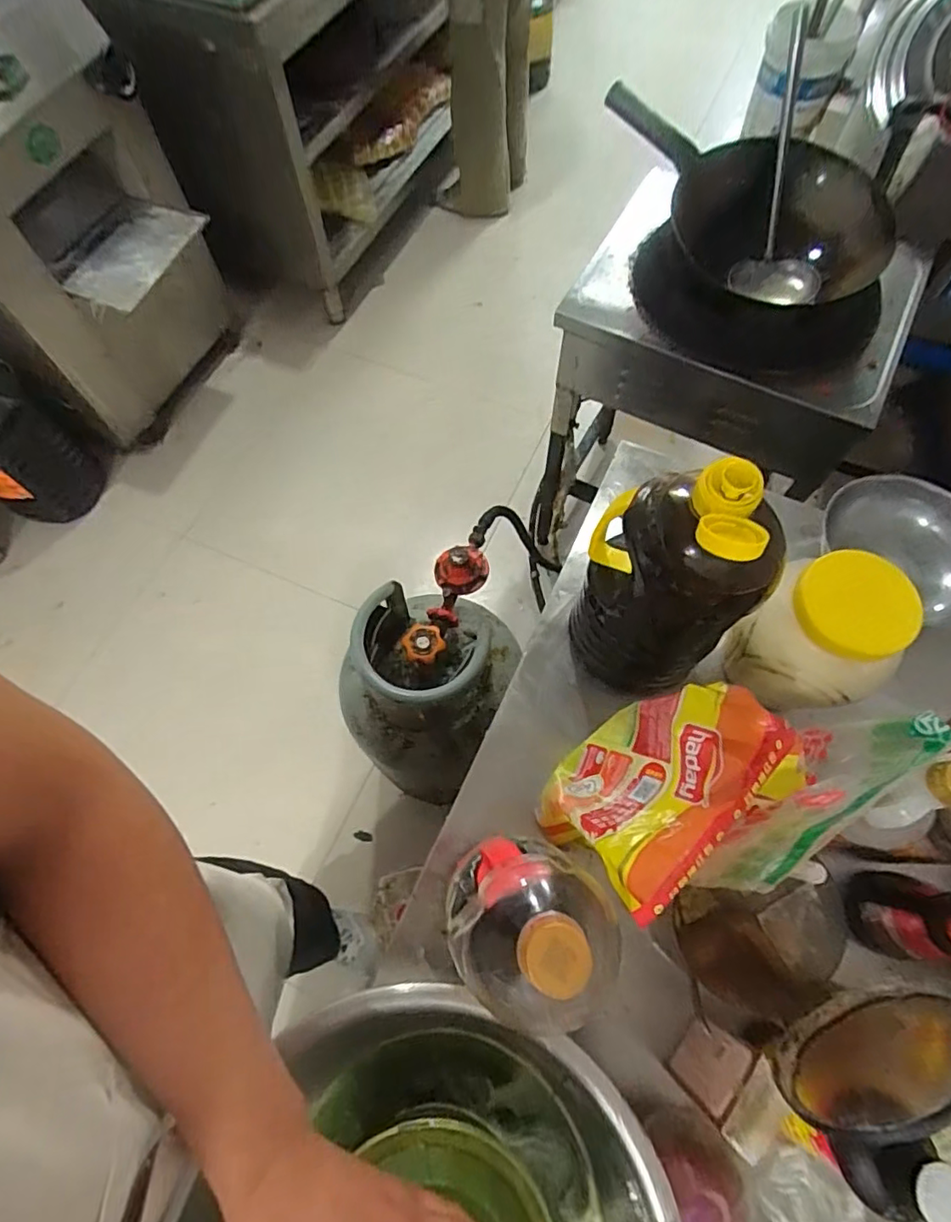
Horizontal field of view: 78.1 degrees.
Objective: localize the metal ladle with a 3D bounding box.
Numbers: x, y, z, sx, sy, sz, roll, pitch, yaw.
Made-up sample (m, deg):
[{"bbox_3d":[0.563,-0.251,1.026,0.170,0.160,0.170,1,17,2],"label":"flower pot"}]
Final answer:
[{"bbox_3d":[0.368,-0.537,0.709,0.095,0.040,0.301,-4,107,0],"label":"metal ladle"}]

